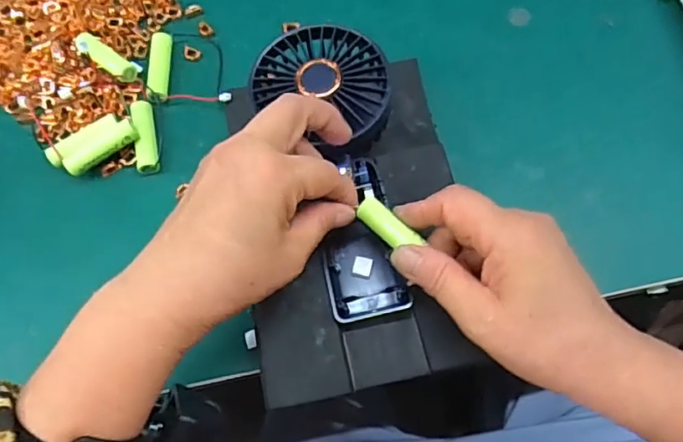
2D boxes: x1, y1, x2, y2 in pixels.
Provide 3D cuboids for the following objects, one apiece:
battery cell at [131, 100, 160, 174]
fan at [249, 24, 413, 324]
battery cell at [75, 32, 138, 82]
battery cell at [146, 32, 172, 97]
[{"bbox_3d":[-0.132,-0.058,0.371,0.014,0.011,0.055,-11,70,-4],"label":"battery cell"},{"bbox_3d":[-0.003,-0.031,0.328,0.080,0.030,0.182,-10,83,-3],"label":"fan"},{"bbox_3d":[-0.168,-0.116,0.388,0.054,0.010,0.015,35,73,12],"label":"battery cell"},{"bbox_3d":[-0.129,-0.111,0.390,0.013,0.011,0.049,0,69,0],"label":"battery cell"}]

